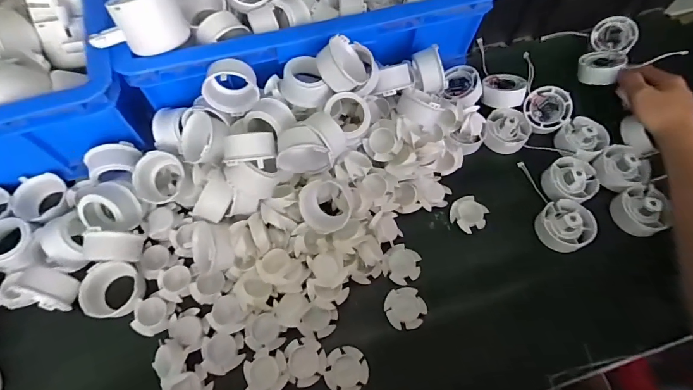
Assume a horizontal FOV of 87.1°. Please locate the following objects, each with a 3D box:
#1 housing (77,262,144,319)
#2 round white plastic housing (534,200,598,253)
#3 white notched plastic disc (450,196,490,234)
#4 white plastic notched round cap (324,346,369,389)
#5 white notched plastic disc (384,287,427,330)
[{"bbox_3d":[-0.235,0.094,0.367,0.053,0.030,0.052,1,65,-2],"label":"housing"},{"bbox_3d":[0.245,0.033,0.406,0.053,0.028,0.055,1,65,-2],"label":"round white plastic housing"},{"bbox_3d":[0.140,0.022,0.417,0.040,0.013,0.035,43,71,16],"label":"white notched plastic disc"},{"bbox_3d":[0.001,0.165,0.343,0.039,0.007,0.040,1,65,-2],"label":"white plastic notched round cap"},{"bbox_3d":[0.060,0.114,0.368,0.039,0.008,0.039,1,65,-2],"label":"white notched plastic disc"}]

